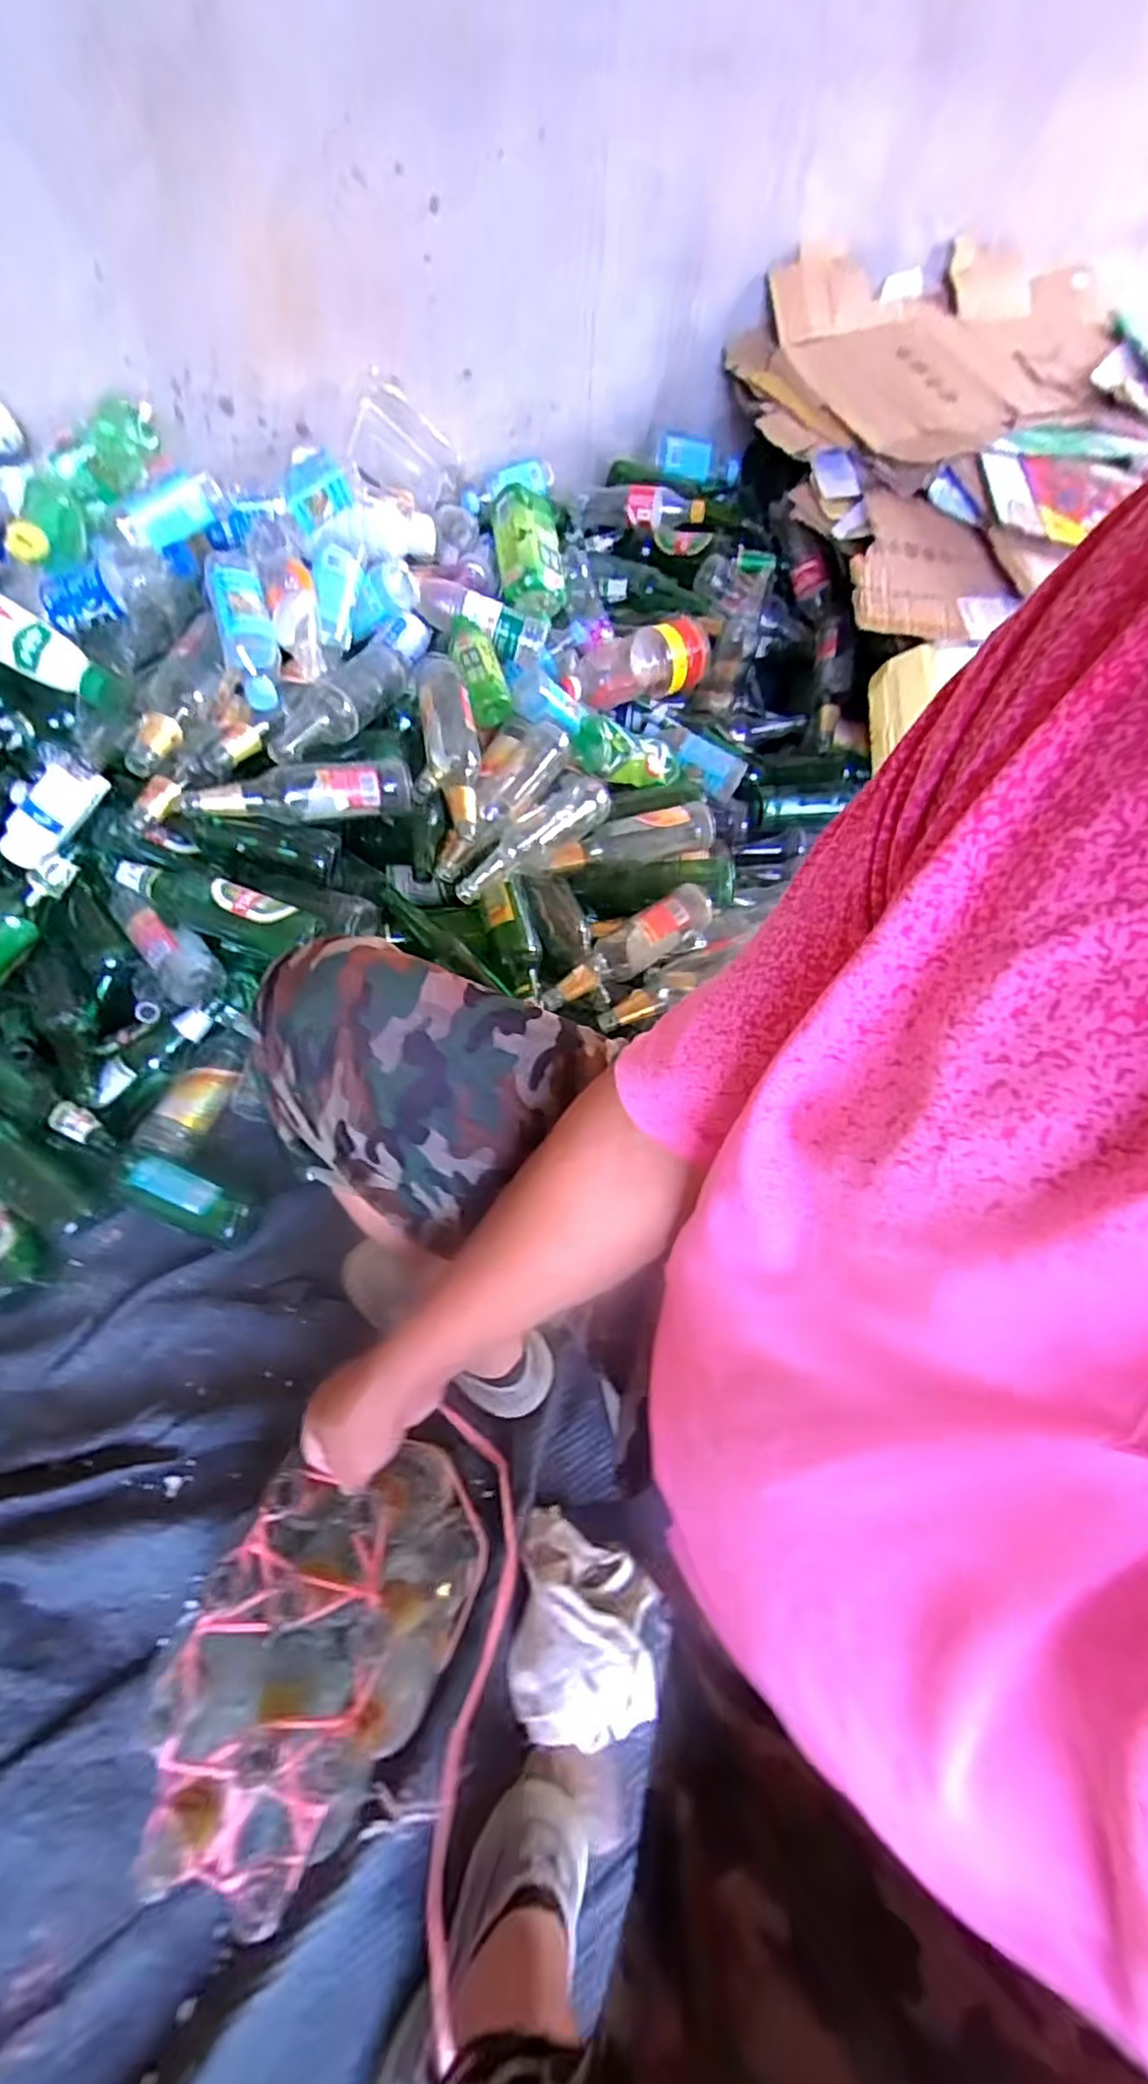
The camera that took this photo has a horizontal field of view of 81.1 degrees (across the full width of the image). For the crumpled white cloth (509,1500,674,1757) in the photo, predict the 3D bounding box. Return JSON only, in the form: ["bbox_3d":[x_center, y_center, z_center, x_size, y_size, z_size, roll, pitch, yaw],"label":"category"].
[{"bbox_3d":[0.017,0.555,0.635,0.146,0.046,0.170,6,61,-1],"label":"crumpled white cloth"}]

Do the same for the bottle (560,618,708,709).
[{"bbox_3d":[0.089,-0.593,1.050,0.262,0.106,0.088,-22,65,-15],"label":"bottle"}]

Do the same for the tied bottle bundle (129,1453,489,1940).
[{"bbox_3d":[-0.181,0.464,0.540,0.168,0.208,0.229,24,63,9],"label":"tied bottle bundle"}]

